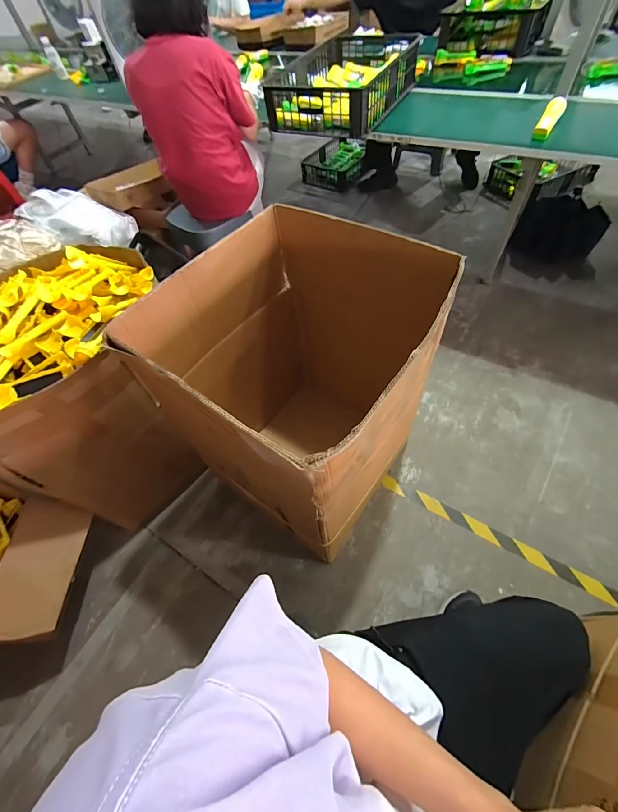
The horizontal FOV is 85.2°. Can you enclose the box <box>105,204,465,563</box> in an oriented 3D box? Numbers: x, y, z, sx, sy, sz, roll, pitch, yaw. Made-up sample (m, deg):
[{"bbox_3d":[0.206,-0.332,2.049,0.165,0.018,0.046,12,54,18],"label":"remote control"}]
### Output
[{"bbox_3d":[-0.002,-0.038,0.982,0.563,0.726,0.601,29,65,23],"label":"box"}]

